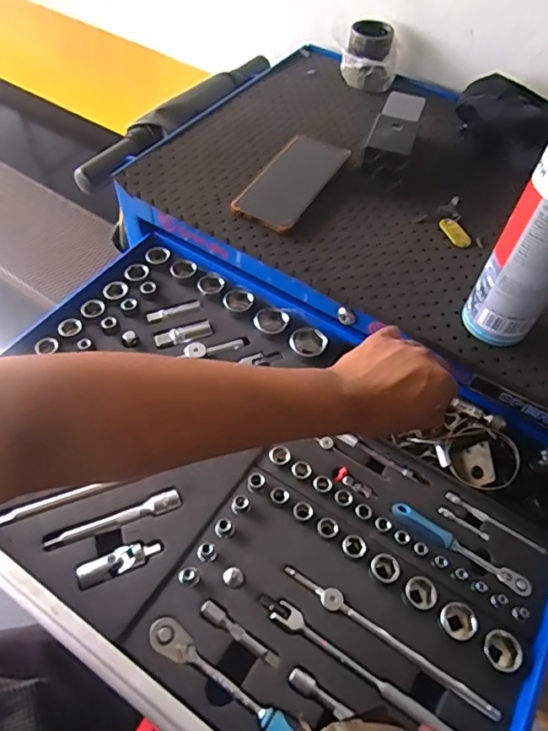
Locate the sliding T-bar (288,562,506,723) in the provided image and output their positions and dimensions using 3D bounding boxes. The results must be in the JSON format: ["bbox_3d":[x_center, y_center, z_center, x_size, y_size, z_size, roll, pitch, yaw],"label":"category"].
[{"bbox_3d":[0.093,0.229,0.425,0.193,0.018,0.015,29,58,16],"label":"sliding T-bar"}]

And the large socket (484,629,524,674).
[{"bbox_3d":[0.187,0.236,0.417,0.026,0.029,0.030,-17,57,-15],"label":"large socket"}]

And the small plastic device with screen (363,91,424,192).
[{"bbox_3d":[0.151,-0.292,0.643,0.056,0.047,0.147,17,55,9],"label":"small plastic device with screen"}]

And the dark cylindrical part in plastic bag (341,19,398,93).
[{"bbox_3d":[0.142,-0.457,0.750,0.081,0.073,0.061,8,54,2],"label":"dark cylindrical part in plastic bag"}]

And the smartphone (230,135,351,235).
[{"bbox_3d":[0.021,-0.229,0.612,0.082,0.014,0.161,27,64,15],"label":"smartphone"}]

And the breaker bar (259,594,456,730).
[{"bbox_3d":[0.074,0.248,0.407,0.199,0.010,0.018,29,58,16],"label":"breaker bar"}]

